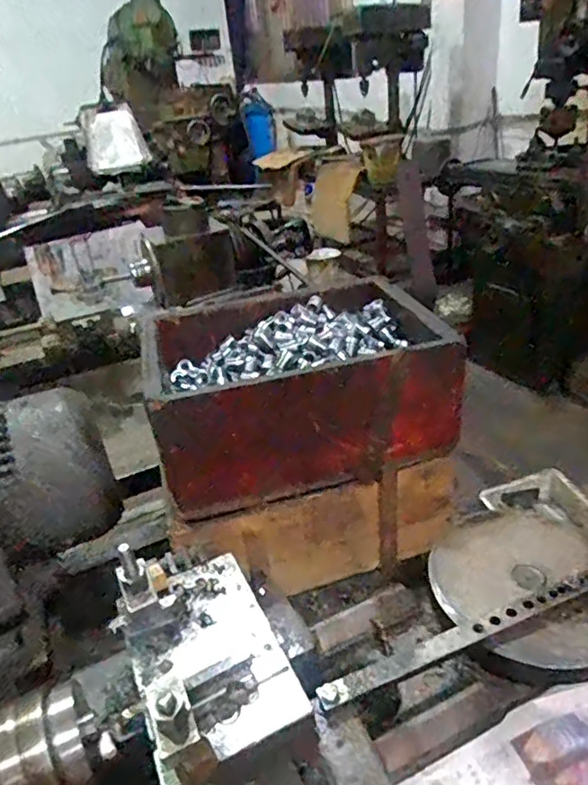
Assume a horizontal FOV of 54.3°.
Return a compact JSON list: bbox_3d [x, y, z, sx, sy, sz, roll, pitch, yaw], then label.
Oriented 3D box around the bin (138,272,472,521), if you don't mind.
[{"bbox_3d":[-0.004,-0.006,0.727,0.329,0.151,0.235,-13,30,-10],"label":"bin"}]

